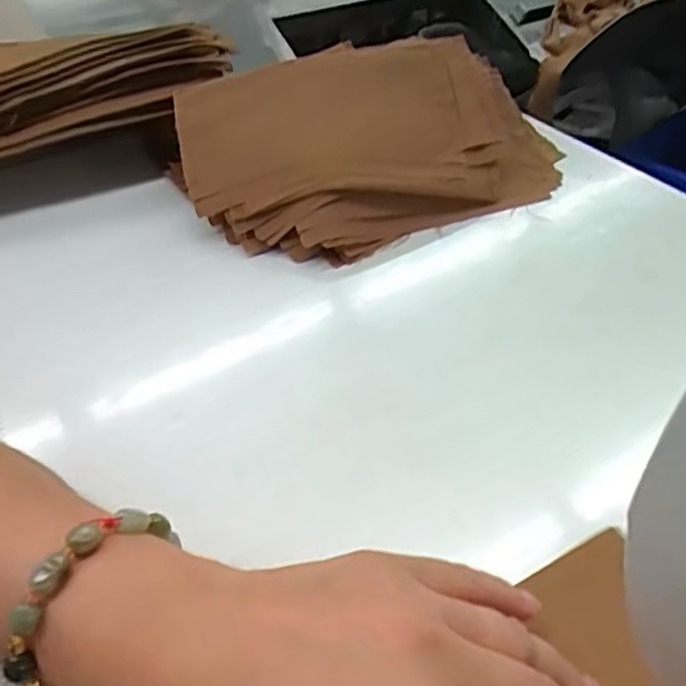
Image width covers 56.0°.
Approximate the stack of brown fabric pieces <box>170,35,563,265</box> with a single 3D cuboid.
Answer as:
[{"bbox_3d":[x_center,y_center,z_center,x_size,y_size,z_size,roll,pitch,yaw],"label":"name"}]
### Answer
[{"bbox_3d":[0.022,-0.156,0.486,0.283,0.086,0.159,-19,45,-17],"label":"stack of brown fabric pieces"}]

